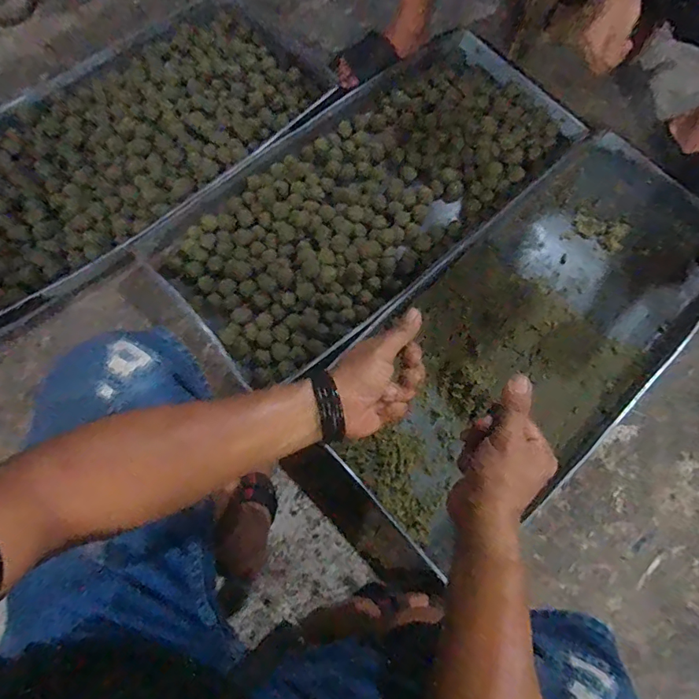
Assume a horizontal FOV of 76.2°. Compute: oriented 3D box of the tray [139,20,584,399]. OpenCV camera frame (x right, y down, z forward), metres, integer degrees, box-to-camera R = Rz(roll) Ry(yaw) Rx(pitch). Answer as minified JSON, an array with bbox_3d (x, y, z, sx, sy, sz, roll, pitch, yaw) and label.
[{"bbox_3d":[0.050,-0.294,0.836,0.809,0.048,0.378,-40,78,-13],"label":"tray"}]

